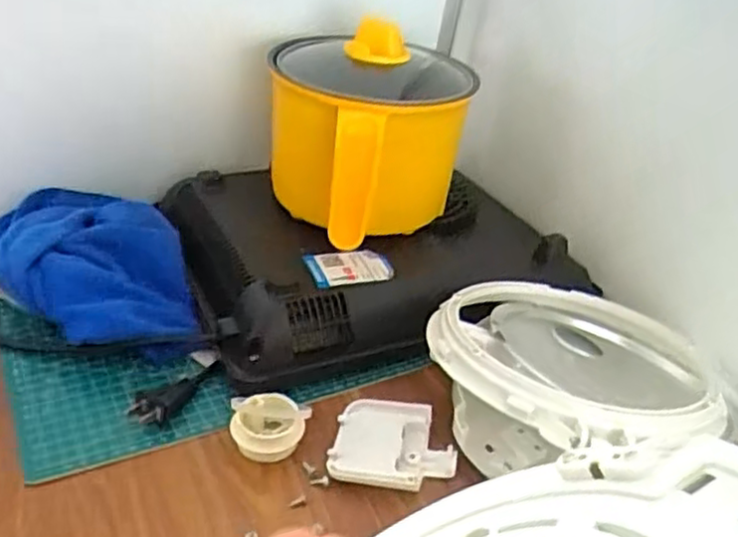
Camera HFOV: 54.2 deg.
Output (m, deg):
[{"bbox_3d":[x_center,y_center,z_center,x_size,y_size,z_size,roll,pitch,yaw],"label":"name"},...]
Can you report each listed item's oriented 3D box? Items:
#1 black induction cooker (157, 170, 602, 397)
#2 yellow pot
[{"bbox_3d":[0.006,-0.018,0.638,0.328,0.066,0.250,-9,35,-22],"label":"black induction cooker"},{"bbox_3d":[0.000,-0.114,0.613,0.163,0.156,0.216,5,33,-1],"label":"yellow pot"}]

